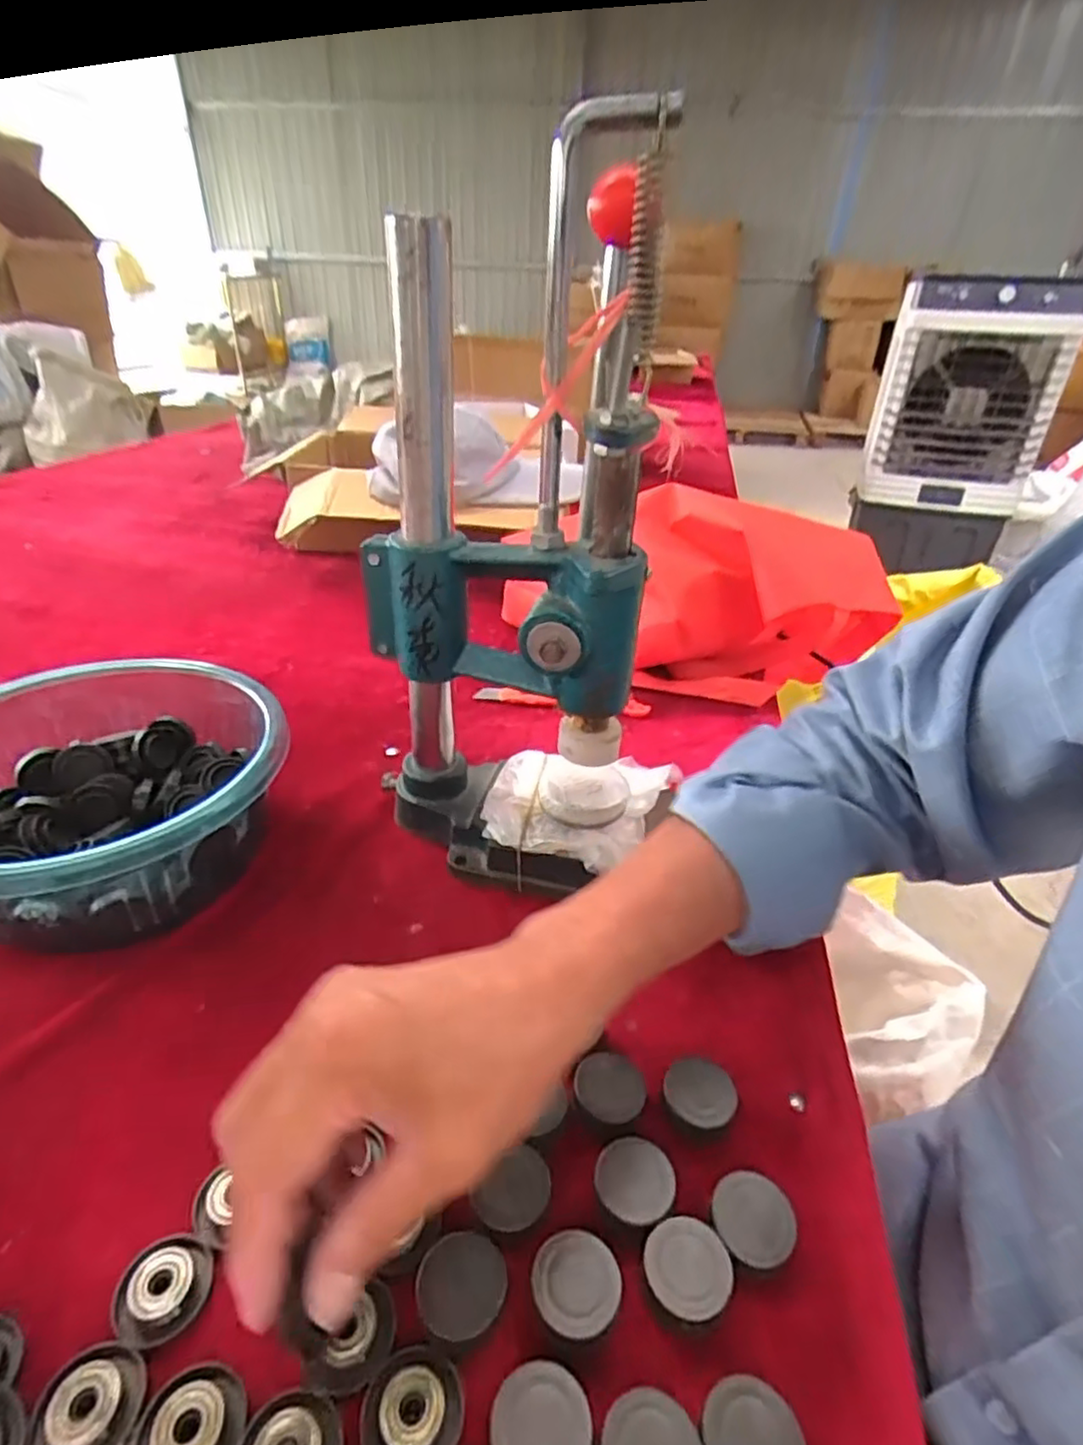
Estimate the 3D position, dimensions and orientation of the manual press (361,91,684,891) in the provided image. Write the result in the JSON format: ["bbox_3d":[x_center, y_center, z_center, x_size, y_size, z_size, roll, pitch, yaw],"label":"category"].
[{"bbox_3d":[0.004,-0.078,0.398,0.187,0.359,0.131,19,35,22],"label":"manual press"}]

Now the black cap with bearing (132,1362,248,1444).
[{"bbox_3d":[-0.115,0.229,0.221,0.034,0.005,0.033,3,32,-2],"label":"black cap with bearing"}]

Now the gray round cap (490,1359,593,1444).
[{"bbox_3d":[0.000,0.232,0.223,0.031,0.010,0.033,3,32,-2],"label":"gray round cap"}]

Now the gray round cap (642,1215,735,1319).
[{"bbox_3d":[0.056,0.210,0.261,0.031,0.011,0.031,3,32,-2],"label":"gray round cap"}]

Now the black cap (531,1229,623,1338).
[{"bbox_3d":[0.013,0.210,0.254,0.032,0.009,0.031,3,32,-2],"label":"black cap"}]

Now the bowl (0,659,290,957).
[{"bbox_3d":[-0.257,0.046,0.423,0.205,0.090,0.179,29,40,34],"label":"bowl"}]

